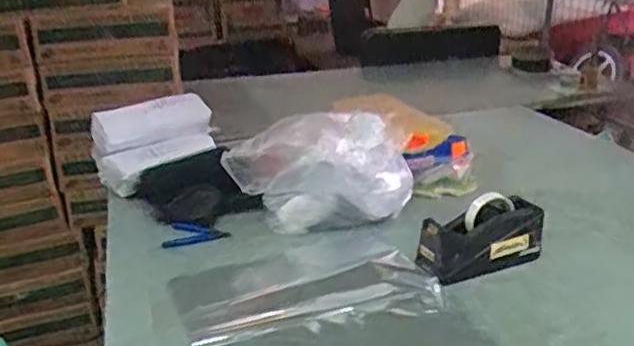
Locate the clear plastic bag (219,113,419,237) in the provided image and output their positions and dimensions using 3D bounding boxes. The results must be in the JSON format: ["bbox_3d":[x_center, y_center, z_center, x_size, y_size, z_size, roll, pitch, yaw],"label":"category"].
[{"bbox_3d":[0.000,0.004,1.259,0.349,0.192,0.239,0,20,3],"label":"clear plastic bag"}]

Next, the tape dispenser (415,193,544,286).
[{"bbox_3d":[0.269,0.098,1.045,0.203,0.100,0.087,-9,22,-21],"label":"tape dispenser"}]

